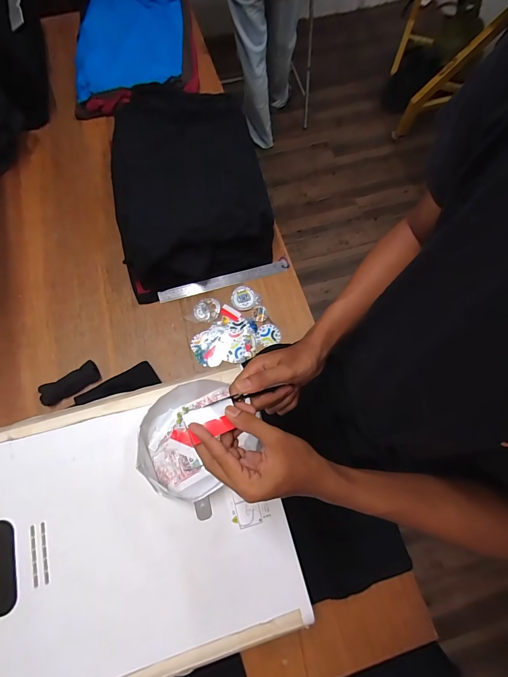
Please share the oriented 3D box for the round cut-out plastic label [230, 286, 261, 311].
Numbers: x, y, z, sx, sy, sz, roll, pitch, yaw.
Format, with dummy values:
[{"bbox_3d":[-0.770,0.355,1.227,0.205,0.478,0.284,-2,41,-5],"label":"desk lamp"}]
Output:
[{"bbox_3d":[-0.024,-0.100,0.794,0.066,0.005,0.063,0,70,0],"label":"round cut-out plastic label"}]

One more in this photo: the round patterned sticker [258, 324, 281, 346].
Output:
[{"bbox_3d":[0.037,-0.009,0.771,0.052,0.005,0.053,0,70,0],"label":"round patterned sticker"}]

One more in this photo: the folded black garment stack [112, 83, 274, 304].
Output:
[{"bbox_3d":[-0.171,-0.406,0.806,0.342,0.153,0.542,-10,70,-4],"label":"folded black garment stack"}]

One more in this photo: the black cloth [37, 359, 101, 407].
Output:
[{"bbox_3d":[-0.407,0.099,0.713,0.123,0.021,0.051,-31,73,-11],"label":"black cloth"}]

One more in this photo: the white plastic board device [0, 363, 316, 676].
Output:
[{"bbox_3d":[-0.215,0.288,0.491,0.500,0.034,0.402,-16,73,-4],"label":"white plastic board device"}]

